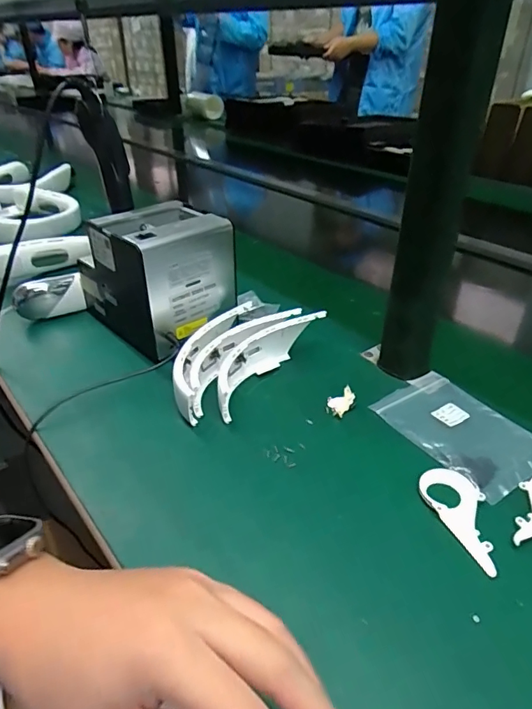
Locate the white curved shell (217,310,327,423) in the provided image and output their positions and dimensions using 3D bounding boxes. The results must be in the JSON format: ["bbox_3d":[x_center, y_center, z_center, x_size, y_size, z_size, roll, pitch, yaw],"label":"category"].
[{"bbox_3d":[-0.003,0.003,0.535,0.049,0.049,0.180,23,43,32],"label":"white curved shell"}]

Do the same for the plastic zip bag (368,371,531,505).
[{"bbox_3d":[0.190,0.072,0.468,0.100,0.006,0.152,-22,39,-24],"label":"plastic zip bag"}]

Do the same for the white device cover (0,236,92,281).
[{"bbox_3d":[-0.366,-0.158,0.765,0.164,0.059,0.035,-22,40,-25],"label":"white device cover"}]

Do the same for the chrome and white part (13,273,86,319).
[{"bbox_3d":[-0.297,-0.080,0.654,0.088,0.053,0.025,-9,36,-9],"label":"chrome and white part"}]

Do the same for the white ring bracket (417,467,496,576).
[{"bbox_3d":[0.164,0.128,0.384,0.047,0.004,0.093,-16,38,-18],"label":"white ring bracket"}]

